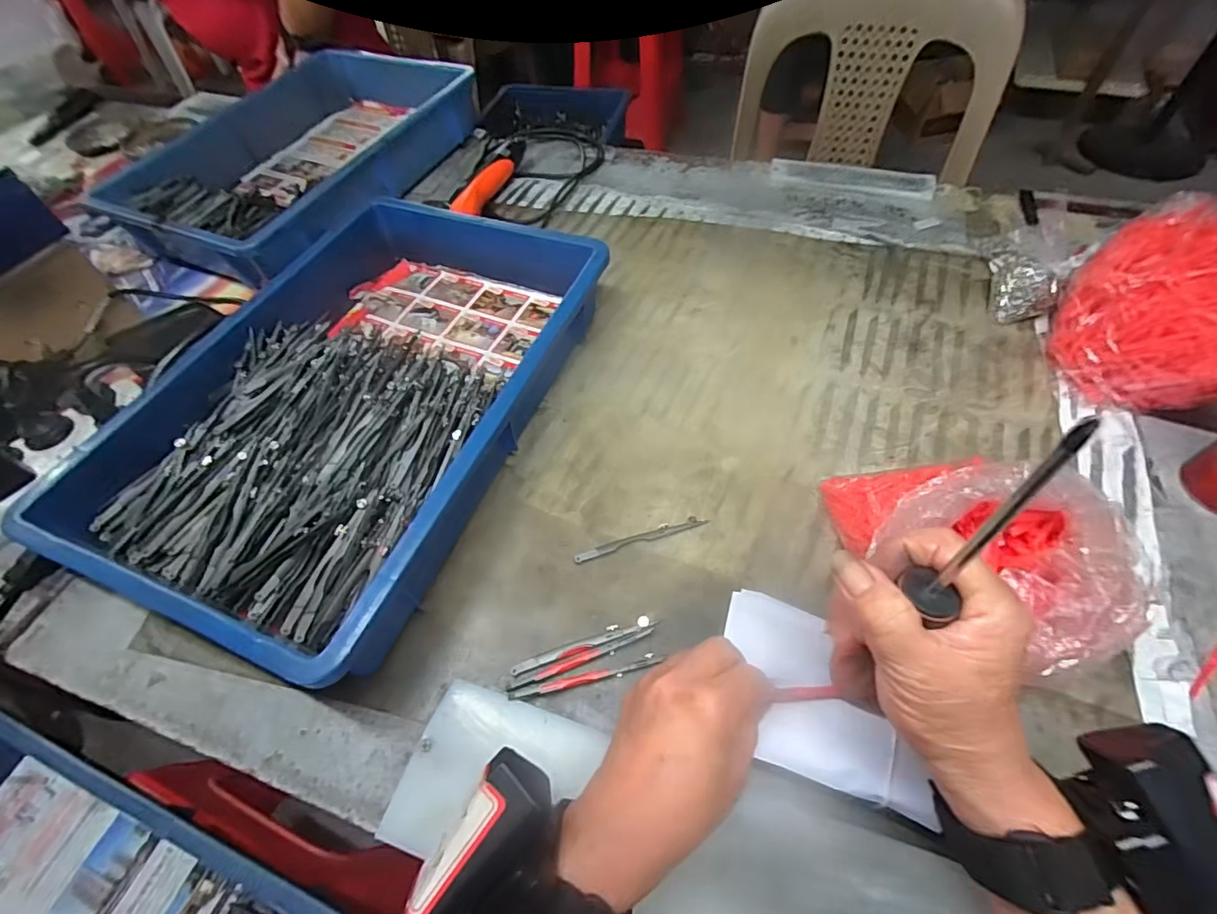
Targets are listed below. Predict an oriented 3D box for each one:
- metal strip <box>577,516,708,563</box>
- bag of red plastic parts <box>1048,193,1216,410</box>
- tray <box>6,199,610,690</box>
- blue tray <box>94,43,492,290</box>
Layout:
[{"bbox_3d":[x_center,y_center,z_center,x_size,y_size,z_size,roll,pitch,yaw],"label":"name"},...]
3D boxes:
[{"bbox_3d":[0.026,0.063,0.405,0.107,0.006,0.010,-15,57,-8],"label":"metal strip"},{"bbox_3d":[0.473,-0.127,0.429,0.139,0.109,0.168,36,64,22],"label":"bag of red plastic parts"},{"bbox_3d":[-0.210,-0.057,0.451,0.284,0.076,0.414,18,59,13],"label":"tray"},{"bbox_3d":[-0.397,-0.407,0.686,0.286,0.069,0.440,22,60,15],"label":"blue tray"}]

